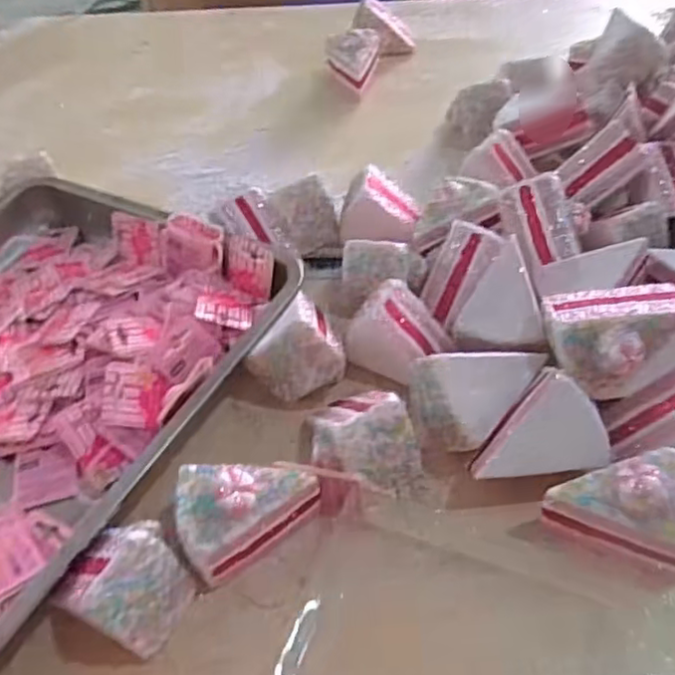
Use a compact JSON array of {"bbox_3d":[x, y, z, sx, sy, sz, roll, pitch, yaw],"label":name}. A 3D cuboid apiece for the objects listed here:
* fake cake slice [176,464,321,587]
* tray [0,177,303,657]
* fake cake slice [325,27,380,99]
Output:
[{"bbox_3d":[-0.061,0.103,0.417,0.087,0.058,0.057,-31,51,-21],"label":"fake cake slice"},{"bbox_3d":[-0.280,0.040,0.508,0.369,0.047,0.433,20,53,23],"label":"tray"},{"bbox_3d":[0.019,-0.345,0.823,0.066,0.059,0.078,-1,47,6],"label":"fake cake slice"}]

